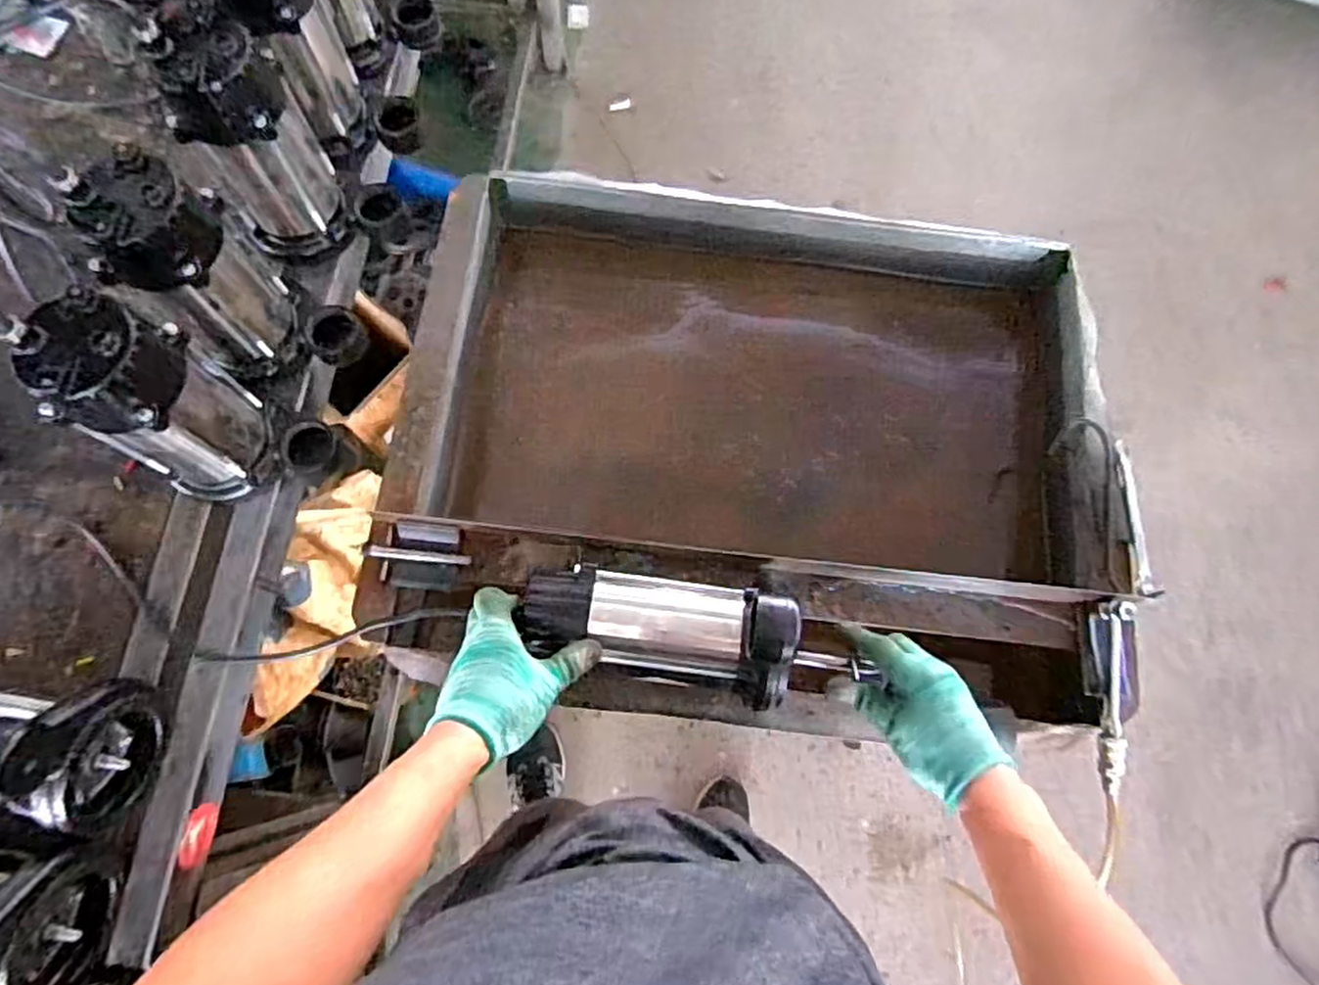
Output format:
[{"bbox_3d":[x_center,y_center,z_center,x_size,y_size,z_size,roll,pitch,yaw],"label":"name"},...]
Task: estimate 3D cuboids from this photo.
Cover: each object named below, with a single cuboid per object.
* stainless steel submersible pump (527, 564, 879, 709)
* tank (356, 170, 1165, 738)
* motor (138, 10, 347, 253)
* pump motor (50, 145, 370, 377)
[{"bbox_3d":[0.026,0.112,0.603,0.283,0.100,0.084,11,73,9],"label":"stainless steel submersible pump"},{"bbox_3d":[0.095,-0.037,0.877,0.719,0.236,0.584,8,73,0],"label":"tank"},{"bbox_3d":[-0.394,-0.336,0.725,0.111,0.230,0.096,-33,77,-11],"label":"motor"},{"bbox_3d":[-0.390,-0.184,0.673,0.128,0.230,0.118,30,75,7],"label":"pump motor"}]

